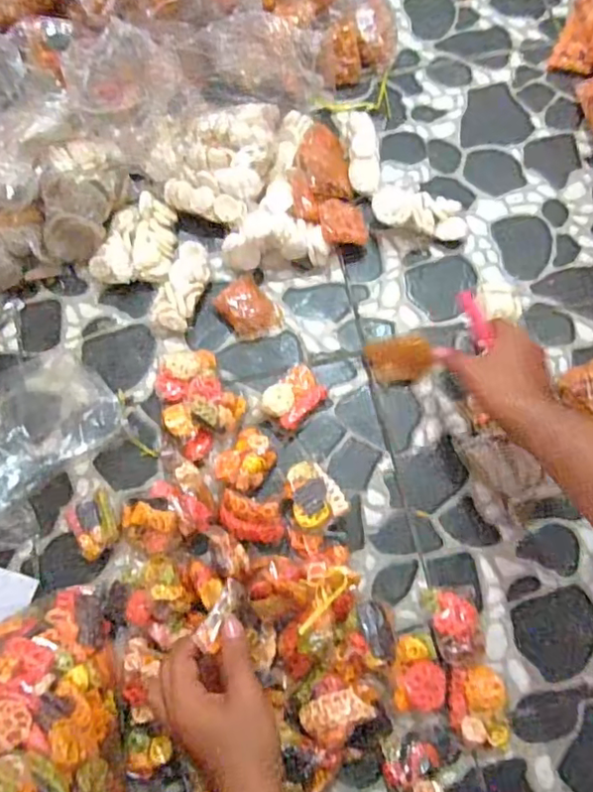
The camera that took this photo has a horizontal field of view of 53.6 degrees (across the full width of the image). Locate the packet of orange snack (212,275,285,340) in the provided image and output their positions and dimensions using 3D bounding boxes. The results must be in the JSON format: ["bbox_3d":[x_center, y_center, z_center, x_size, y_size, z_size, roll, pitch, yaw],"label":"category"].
[{"bbox_3d":[-0.055,-0.102,0.696,0.060,0.025,0.075,-35,75,-11],"label":"packet of orange snack"}]

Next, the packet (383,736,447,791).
[{"bbox_3d":[0.109,0.353,0.544,0.052,0.026,0.060,-1,72,0],"label":"packet"}]

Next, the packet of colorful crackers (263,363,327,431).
[{"bbox_3d":[-0.002,0.001,0.665,0.051,0.021,0.069,43,77,13],"label":"packet of colorful crackers"}]

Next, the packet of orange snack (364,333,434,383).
[{"bbox_3d":[0.120,-0.043,0.680,0.071,0.019,0.051,-11,72,-3],"label":"packet of orange snack"}]

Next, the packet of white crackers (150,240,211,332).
[{"bbox_3d":[-0.134,-0.128,0.701,0.047,0.034,0.109,21,73,7],"label":"packet of white crackers"}]

